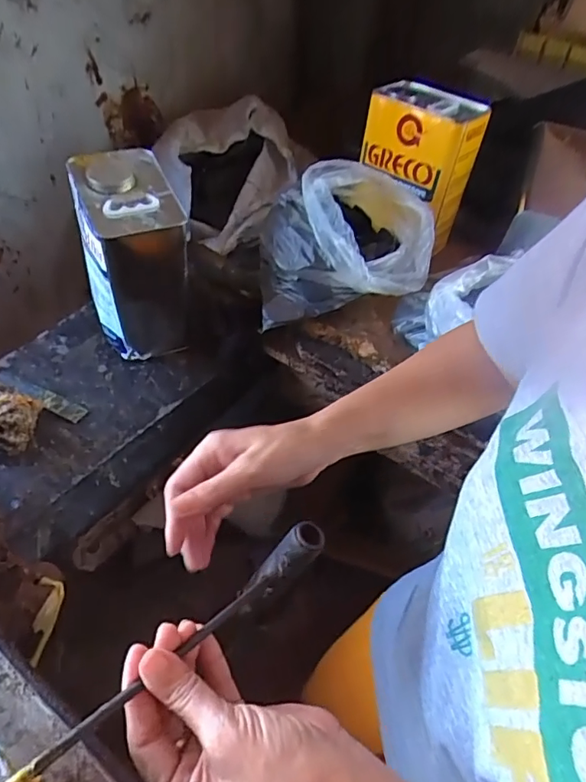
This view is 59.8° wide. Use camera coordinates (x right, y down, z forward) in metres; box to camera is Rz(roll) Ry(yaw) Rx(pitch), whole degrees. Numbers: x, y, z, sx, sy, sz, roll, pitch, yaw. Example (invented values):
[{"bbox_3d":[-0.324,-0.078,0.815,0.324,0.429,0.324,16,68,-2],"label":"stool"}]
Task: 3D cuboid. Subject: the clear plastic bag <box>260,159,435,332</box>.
[{"bbox_3d":[0.076,-0.218,0.711,0.236,0.147,0.202,-1,45,-4],"label":"clear plastic bag"}]

